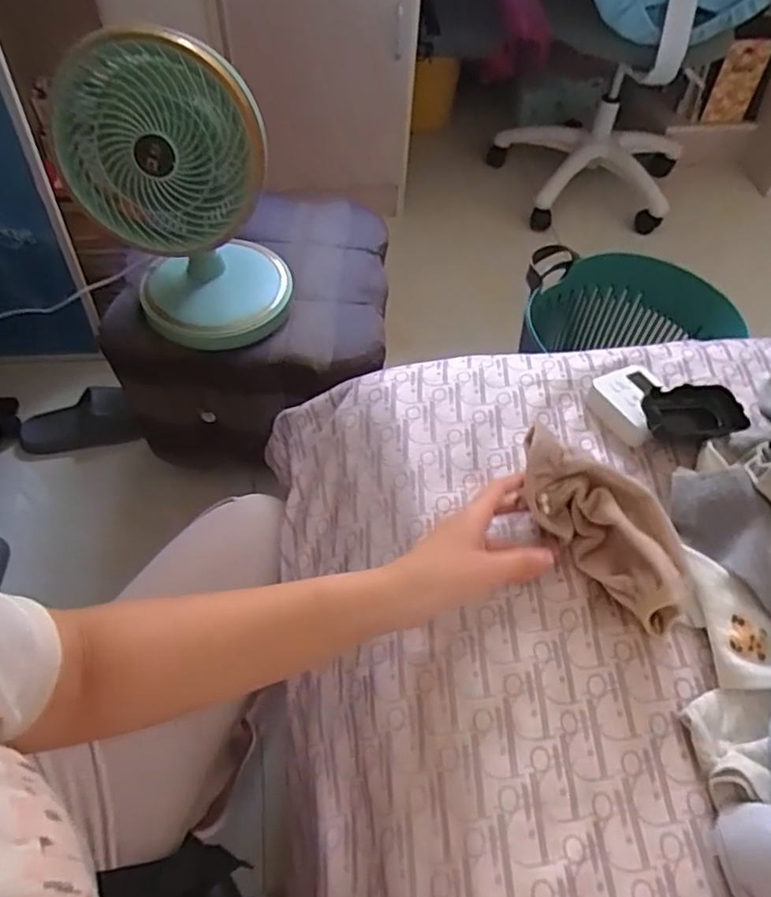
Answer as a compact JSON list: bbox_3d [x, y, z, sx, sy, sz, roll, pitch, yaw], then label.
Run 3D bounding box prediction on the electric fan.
[{"bbox_3d":[-0.245,-0.302,0.769,0.217,0.369,0.166,-15,57,-13],"label":"electric fan"}]

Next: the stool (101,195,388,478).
[{"bbox_3d":[-0.206,-0.176,1.060,0.399,0.295,0.330,3,55,-1],"label":"stool"}]

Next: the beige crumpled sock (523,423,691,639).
[{"bbox_3d":[0.169,0.057,0.482,0.064,0.066,0.169,-29,68,-21],"label":"beige crumpled sock"}]

